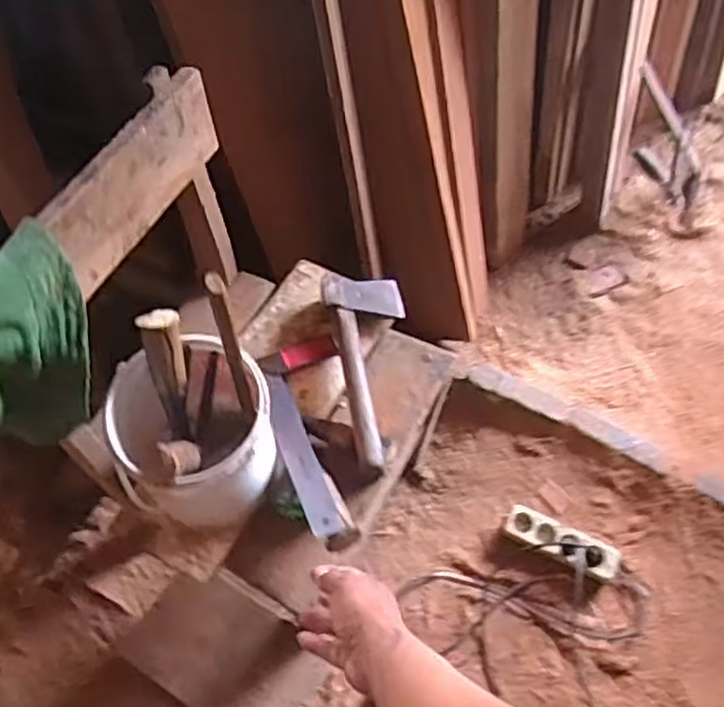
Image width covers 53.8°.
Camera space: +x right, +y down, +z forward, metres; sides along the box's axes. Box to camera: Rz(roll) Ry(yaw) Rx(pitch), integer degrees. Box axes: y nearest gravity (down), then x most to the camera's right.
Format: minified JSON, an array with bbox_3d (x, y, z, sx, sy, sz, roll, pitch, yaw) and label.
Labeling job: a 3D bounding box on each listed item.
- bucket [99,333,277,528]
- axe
[{"bbox_3d":[-0.198,0.107,0.866,0.190,0.197,0.195,0,63,1],"label":"bucket"},{"bbox_3d":[0.022,-0.007,1.005,0.117,0.049,0.279,-11,64,-4],"label":"axe"}]

